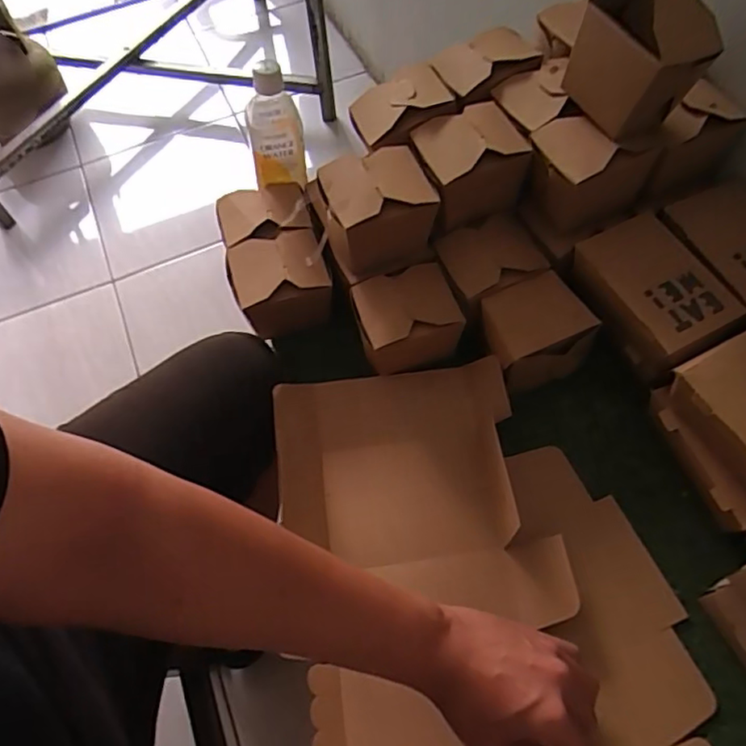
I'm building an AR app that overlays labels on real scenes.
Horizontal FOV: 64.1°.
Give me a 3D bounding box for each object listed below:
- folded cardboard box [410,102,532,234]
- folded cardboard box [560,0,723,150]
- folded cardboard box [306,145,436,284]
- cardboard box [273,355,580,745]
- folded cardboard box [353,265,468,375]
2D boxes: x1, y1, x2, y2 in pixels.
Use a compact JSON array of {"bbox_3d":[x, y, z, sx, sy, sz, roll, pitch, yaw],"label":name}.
[{"bbox_3d":[0.098,-0.207,0.610,0.098,0.084,0.089,-18,61,-7],"label":"folded cardboard box"},{"bbox_3d":[0.240,-0.283,0.533,0.083,0.102,0.099,-28,63,-12],"label":"folded cardboard box"},{"bbox_3d":[0.000,-0.156,0.602,0.107,0.099,0.084,-19,61,-8],"label":"folded cardboard box"},{"bbox_3d":[0.048,0.178,0.541,0.233,0.058,0.403,-11,61,-4],"label":"cardboard box"},{"bbox_3d":[0.030,-0.053,0.619,0.104,0.065,0.093,-18,61,-7],"label":"folded cardboard box"}]

